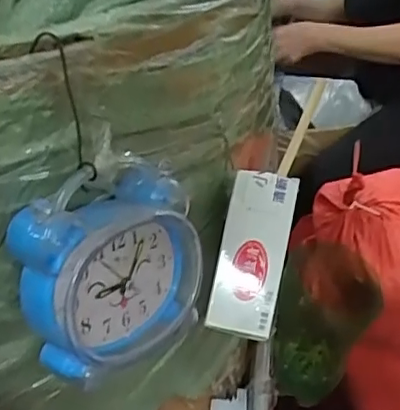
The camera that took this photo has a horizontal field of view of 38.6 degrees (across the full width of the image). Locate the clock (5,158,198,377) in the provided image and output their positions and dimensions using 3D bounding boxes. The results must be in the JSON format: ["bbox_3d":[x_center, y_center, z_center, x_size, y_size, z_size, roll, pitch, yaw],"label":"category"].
[{"bbox_3d":[-0.043,0.032,0.301,0.046,0.094,0.099,24,42,39],"label":"clock"}]

